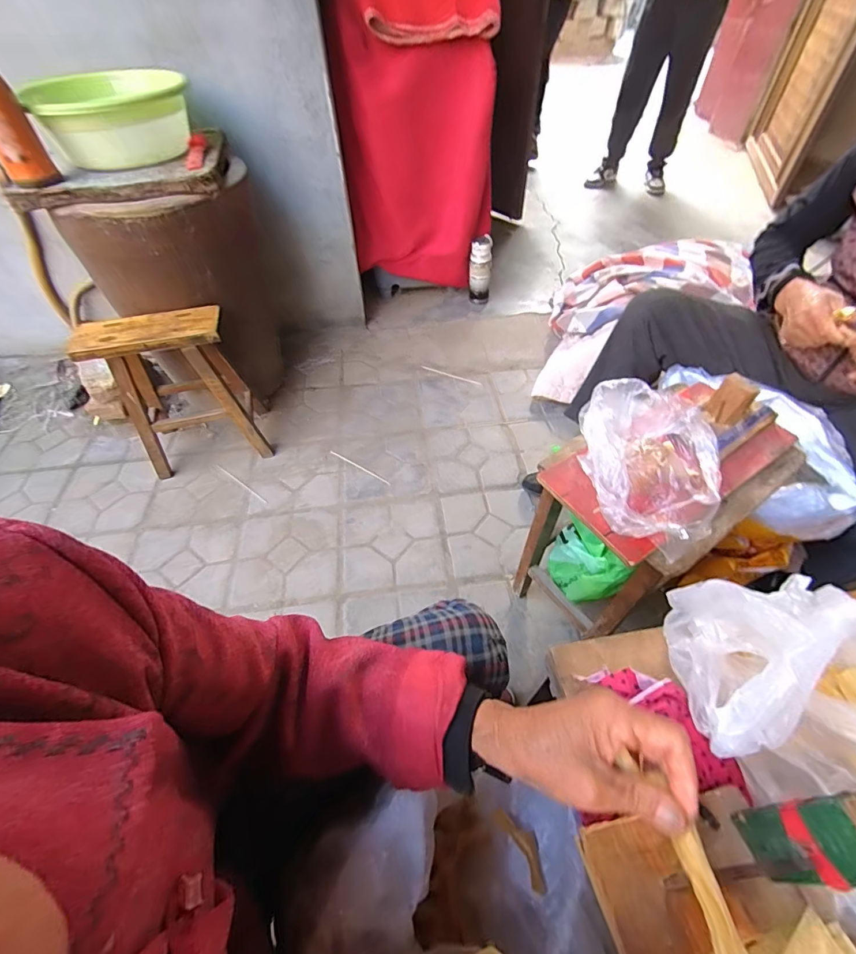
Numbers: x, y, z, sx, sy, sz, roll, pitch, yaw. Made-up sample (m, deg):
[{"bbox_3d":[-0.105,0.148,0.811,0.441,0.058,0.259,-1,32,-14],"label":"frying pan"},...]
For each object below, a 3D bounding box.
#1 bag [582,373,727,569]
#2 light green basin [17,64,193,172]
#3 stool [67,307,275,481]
[{"bbox_3d":[0.282,-0.018,0.540,0.169,0.098,0.229,13,52,13],"label":"bag"},{"bbox_3d":[-0.676,-0.794,0.938,0.290,0.128,0.336,-15,51,-9],"label":"light green basin"},{"bbox_3d":[-0.632,-0.221,1.111,0.298,0.390,0.189,-14,51,-8],"label":"stool"}]

